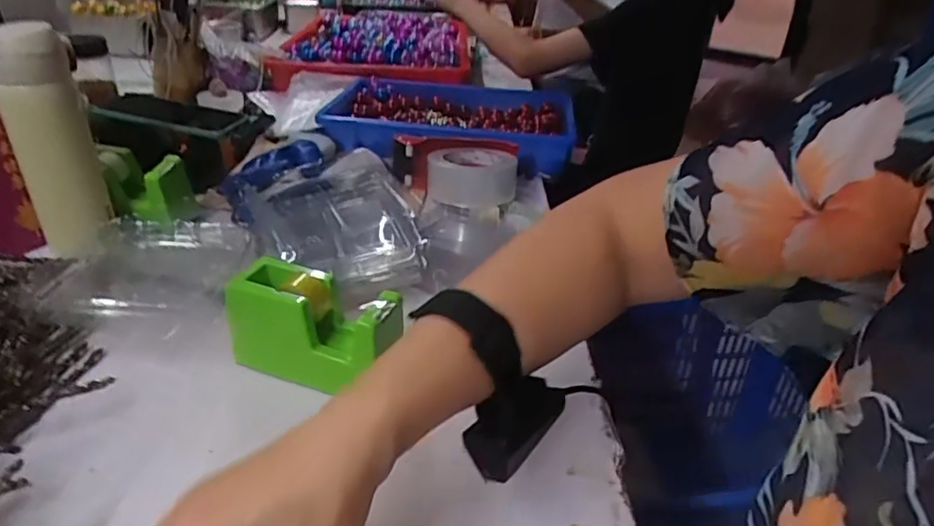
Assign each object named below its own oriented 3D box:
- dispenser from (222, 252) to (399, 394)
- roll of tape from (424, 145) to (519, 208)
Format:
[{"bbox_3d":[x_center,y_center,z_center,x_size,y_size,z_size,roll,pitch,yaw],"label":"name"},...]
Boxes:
[{"bbox_3d":[-0.117,0.051,0.458,0.130,0.077,0.055,13,33,14],"label":"dispenser"},{"bbox_3d":[0.007,-0.108,0.749,0.110,0.054,0.110,3,32,-2],"label":"roll of tape"}]

